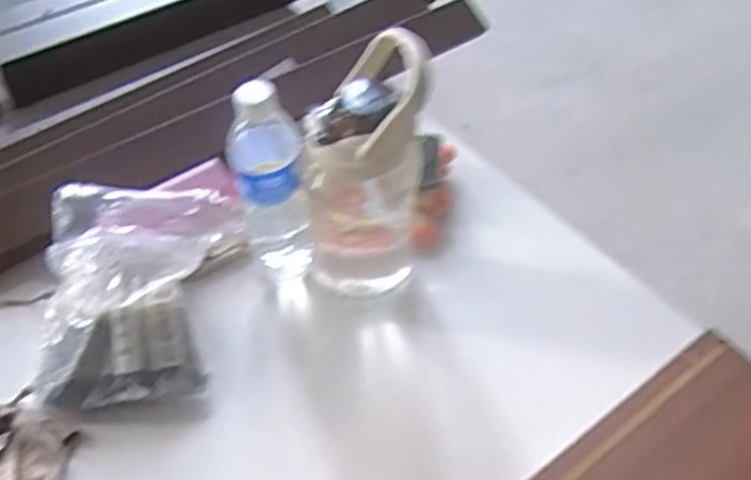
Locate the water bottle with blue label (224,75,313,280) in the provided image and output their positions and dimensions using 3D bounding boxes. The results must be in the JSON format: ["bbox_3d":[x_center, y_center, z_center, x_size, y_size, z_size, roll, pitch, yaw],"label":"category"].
[{"bbox_3d":[-0.101,-0.054,0.691,0.070,0.198,0.066,-7,50,-6],"label":"water bottle with blue label"}]

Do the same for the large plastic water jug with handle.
[{"bbox_3d":[-0.012,-0.057,0.676,0.116,0.261,0.092,-6,50,-5],"label":"large plastic water jug with handle"}]

